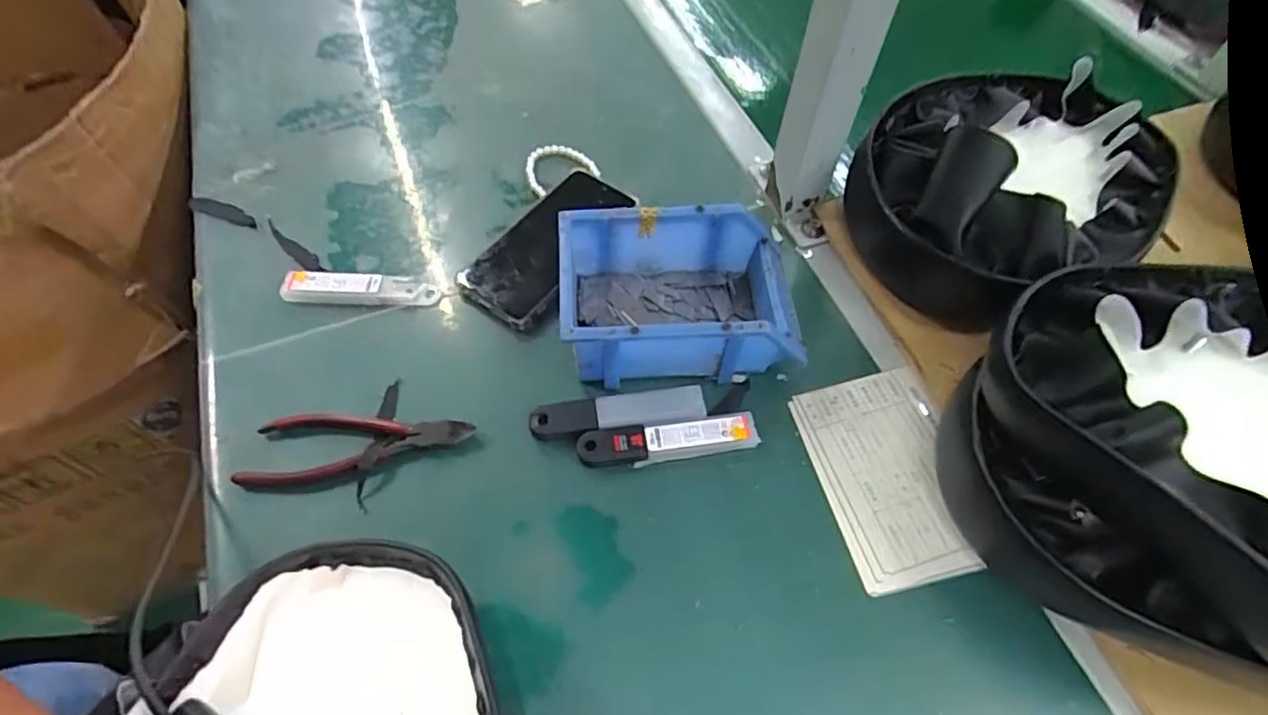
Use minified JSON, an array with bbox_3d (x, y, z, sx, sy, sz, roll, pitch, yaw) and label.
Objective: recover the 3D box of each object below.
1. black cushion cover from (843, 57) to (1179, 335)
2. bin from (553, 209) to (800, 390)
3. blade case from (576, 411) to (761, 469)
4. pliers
[{"bbox_3d":[0.322,-0.143,0.541,0.264,0.102,0.211,-26,62,-16],"label":"black cushion cover"},{"bbox_3d":[0.035,-0.047,0.491,0.174,0.075,0.117,-3,59,-2],"label":"bin"},{"bbox_3d":[0.025,0.060,0.459,0.128,0.012,0.027,-7,59,-5],"label":"blade case"},{"bbox_3d":[-0.197,0.063,0.456,0.156,0.016,0.046,-4,59,-3],"label":"pliers"}]

